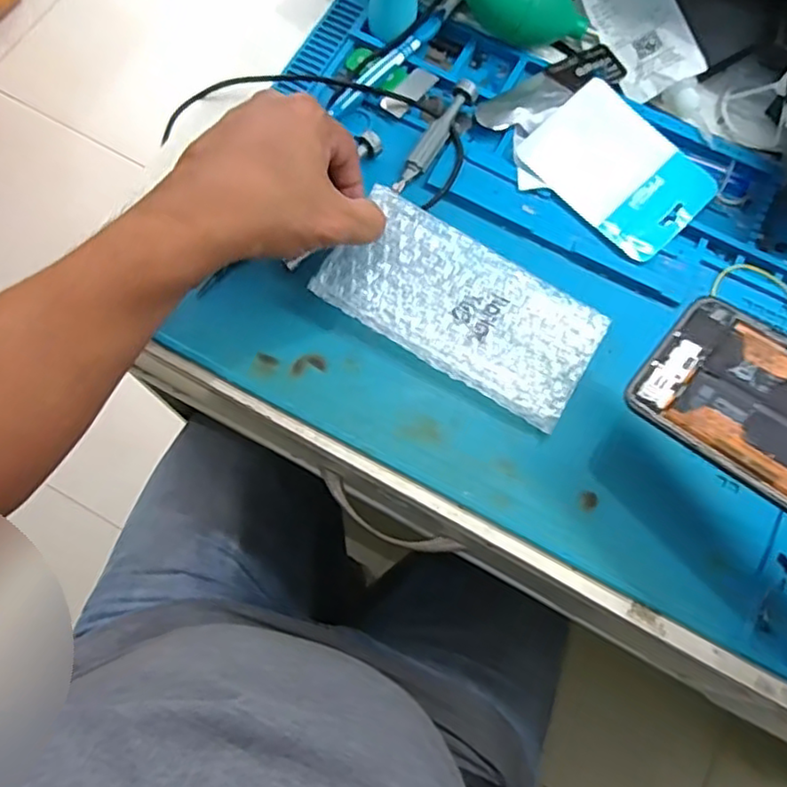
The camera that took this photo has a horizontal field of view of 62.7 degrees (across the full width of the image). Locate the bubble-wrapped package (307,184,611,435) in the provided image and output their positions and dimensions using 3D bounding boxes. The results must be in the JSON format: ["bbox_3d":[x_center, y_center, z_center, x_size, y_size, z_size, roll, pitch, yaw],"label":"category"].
[{"bbox_3d":[0.044,-0.055,0.406,0.169,0.023,0.081,29,74,7],"label":"bubble-wrapped package"}]

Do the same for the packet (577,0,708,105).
[{"bbox_3d":[0.180,-0.265,0.472,0.056,0.012,0.095,-26,85,19],"label":"packet"}]

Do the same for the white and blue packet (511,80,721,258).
[{"bbox_3d":[0.155,-0.156,0.448,0.088,0.009,0.120,-43,79,-13],"label":"white and blue packet"}]

